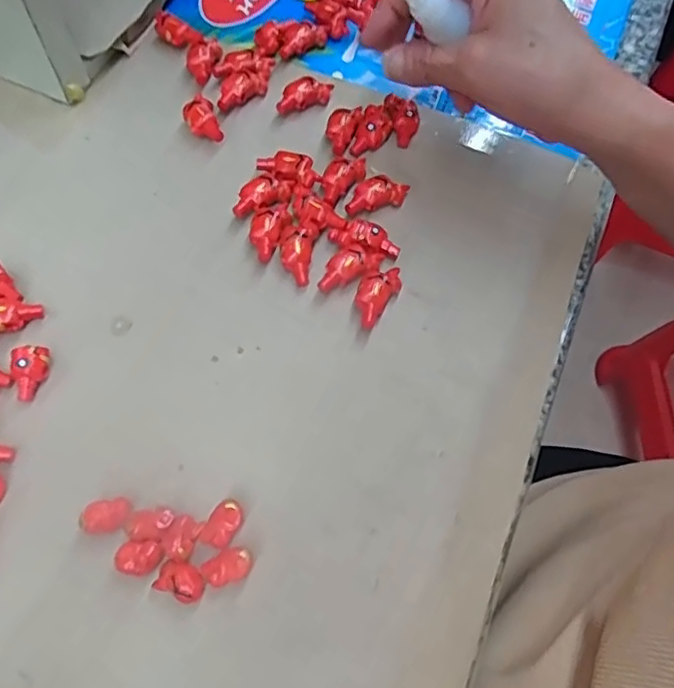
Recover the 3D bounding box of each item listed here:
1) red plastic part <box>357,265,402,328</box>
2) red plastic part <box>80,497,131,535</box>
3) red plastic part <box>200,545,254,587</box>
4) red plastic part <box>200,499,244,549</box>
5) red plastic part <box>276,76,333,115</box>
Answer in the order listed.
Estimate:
[{"bbox_3d":[0.020,-0.026,0.315,0.018,0.013,0.038,31,68,12],"label":"red plastic part"},{"bbox_3d":[-0.101,0.077,0.266,0.020,0.012,0.015,-4,66,-3],"label":"red plastic part"},{"bbox_3d":[-0.046,0.096,0.258,0.021,0.009,0.014,-23,68,-12],"label":"red plastic part"},{"bbox_3d":[-0.049,0.079,0.264,0.014,0.009,0.020,23,67,9],"label":"red plastic part"},{"bbox_3d":[-0.021,-0.155,0.373,0.037,0.013,0.013,-22,68,-11],"label":"red plastic part"}]

